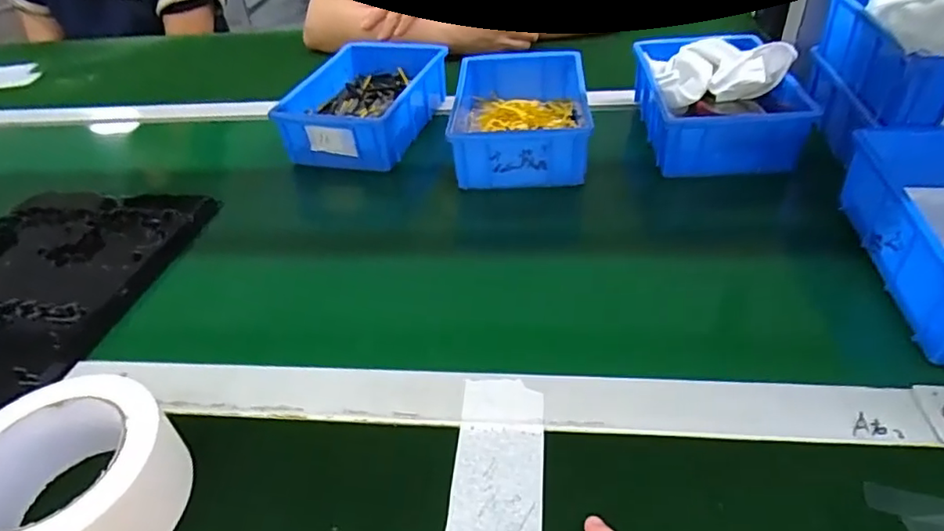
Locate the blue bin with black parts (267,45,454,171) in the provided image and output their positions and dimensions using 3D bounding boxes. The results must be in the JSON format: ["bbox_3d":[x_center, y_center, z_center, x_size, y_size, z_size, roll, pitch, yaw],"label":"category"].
[{"bbox_3d":[-0.123,-0.199,0.692,0.143,0.054,0.217,7,41,16],"label":"blue bin with black parts"}]

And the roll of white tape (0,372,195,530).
[{"bbox_3d":[-0.225,0.121,0.325,0.112,0.053,0.108,-3,40,3],"label":"roll of white tape"}]

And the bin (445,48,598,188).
[{"bbox_3d":[0.053,-0.161,0.638,0.132,0.068,0.210,-2,40,7],"label":"bin"}]

